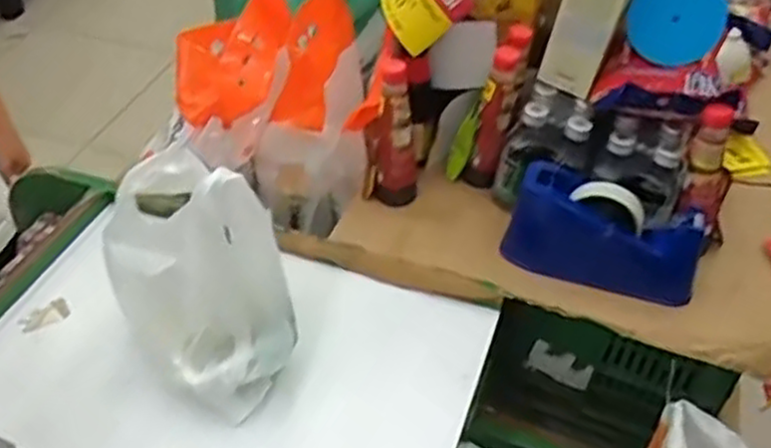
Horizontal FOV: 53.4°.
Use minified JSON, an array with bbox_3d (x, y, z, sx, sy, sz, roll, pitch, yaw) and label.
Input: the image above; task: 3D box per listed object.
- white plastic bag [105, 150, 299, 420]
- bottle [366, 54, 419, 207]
[{"bbox_3d":[-0.155,0.050,0.680,0.136,0.195,0.114,27,48,24],"label":"white plastic bag"},{"bbox_3d":[0.013,-0.106,0.912,0.059,0.191,0.066,4,42,2],"label":"bottle"}]

